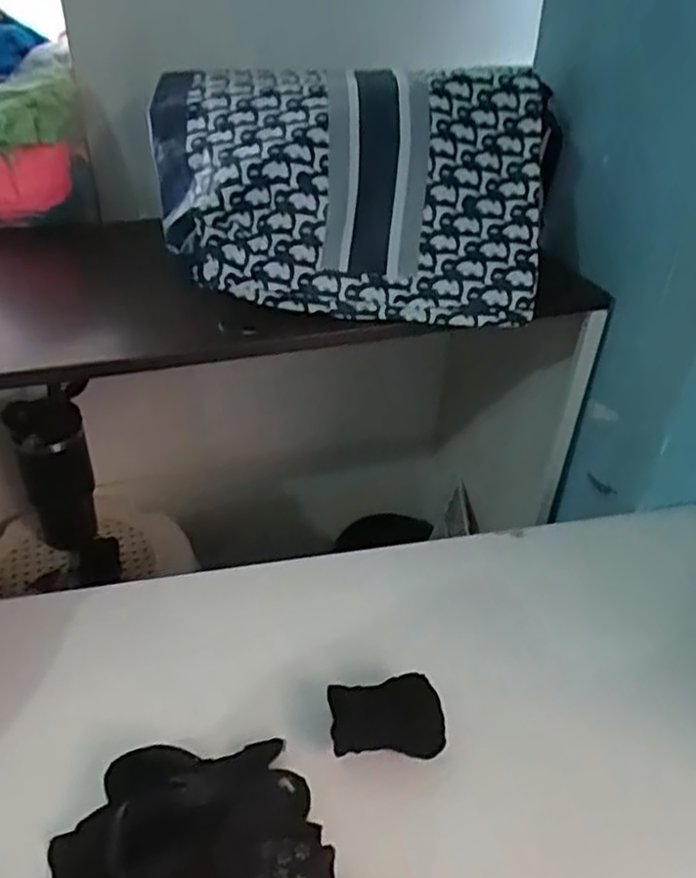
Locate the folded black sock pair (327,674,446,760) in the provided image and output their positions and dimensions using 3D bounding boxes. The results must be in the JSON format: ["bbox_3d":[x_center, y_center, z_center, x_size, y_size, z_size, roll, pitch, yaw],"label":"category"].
[{"bbox_3d":[0.032,0.225,0.577,0.088,0.023,0.061,1,38,-5],"label":"folded black sock pair"}]

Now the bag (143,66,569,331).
[{"bbox_3d":[0.001,-0.243,0.699,0.376,0.187,0.181,7,38,6],"label":"bag"}]

